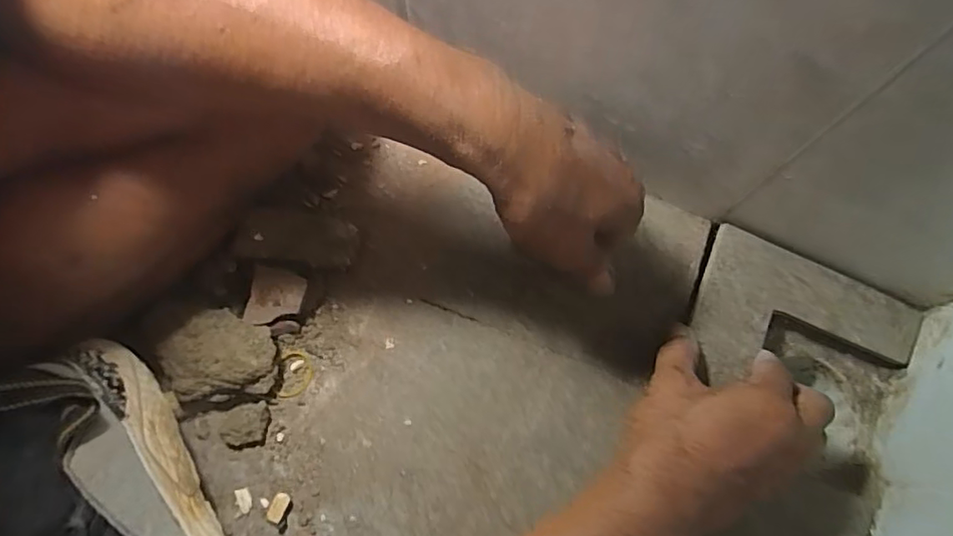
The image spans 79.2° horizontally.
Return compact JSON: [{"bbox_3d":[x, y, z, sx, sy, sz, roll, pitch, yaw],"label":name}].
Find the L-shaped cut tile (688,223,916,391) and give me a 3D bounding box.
[{"bbox_3d":[0.235,0.045,0.412,0.156,0.013,0.105,20,75,4],"label":"L-shaped cut tile"}]

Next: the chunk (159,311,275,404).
[{"bbox_3d":[-0.175,0.059,0.392,0.070,0.029,0.051,-22,77,-7],"label":"chunk"}]

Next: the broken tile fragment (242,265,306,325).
[{"bbox_3d":[-0.139,0.021,0.399,0.036,0.004,0.039,11,81,0],"label":"broken tile fragment"}]

